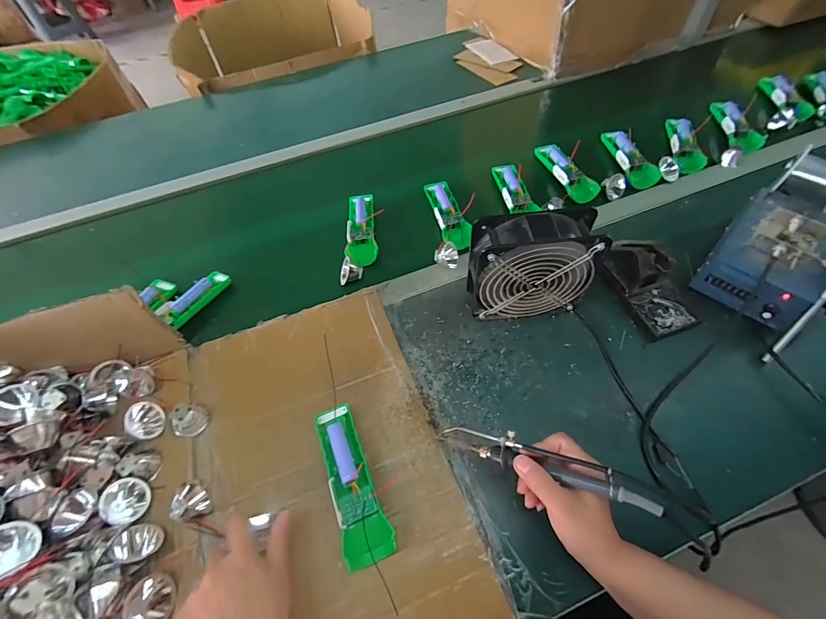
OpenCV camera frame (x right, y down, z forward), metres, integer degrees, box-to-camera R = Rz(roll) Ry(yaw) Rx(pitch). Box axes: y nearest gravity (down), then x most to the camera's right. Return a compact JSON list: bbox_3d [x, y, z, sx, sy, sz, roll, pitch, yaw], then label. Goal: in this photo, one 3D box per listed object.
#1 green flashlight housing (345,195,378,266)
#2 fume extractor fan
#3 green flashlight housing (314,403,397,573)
[{"bbox_3d":[-0.091,-0.143,0.645,0.052,0.024,0.161,-8,56,-1],"label":"green flashlight housing"},{"bbox_3d":[0.148,-0.051,0.489,0.144,0.157,0.060,-5,56,0],"label":"fume extractor fan"},{"bbox_3d":[-0.065,0.187,0.407,0.048,0.031,0.158,-19,57,-8],"label":"green flashlight housing"}]

